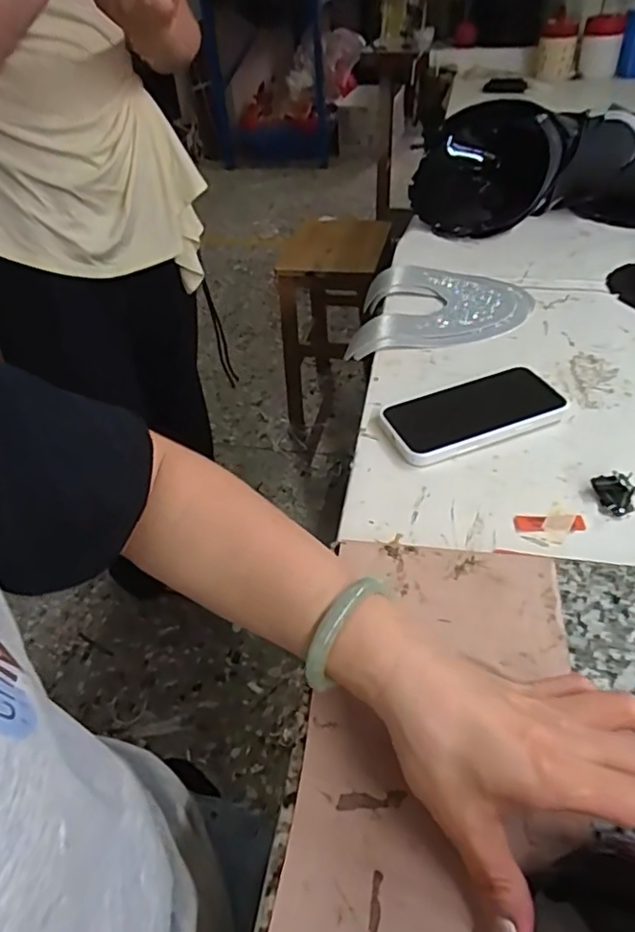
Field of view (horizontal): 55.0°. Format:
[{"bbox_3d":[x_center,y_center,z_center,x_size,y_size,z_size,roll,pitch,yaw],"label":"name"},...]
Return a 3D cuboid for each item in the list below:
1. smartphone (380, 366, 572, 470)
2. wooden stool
[{"bbox_3d":[0.144,-0.050,0.571,0.165,0.020,0.086,-19,43,-16],"label":"smartphone"},{"bbox_3d":[0.046,-0.357,1.667,0.263,0.480,0.384,4,42,10],"label":"wooden stool"}]

